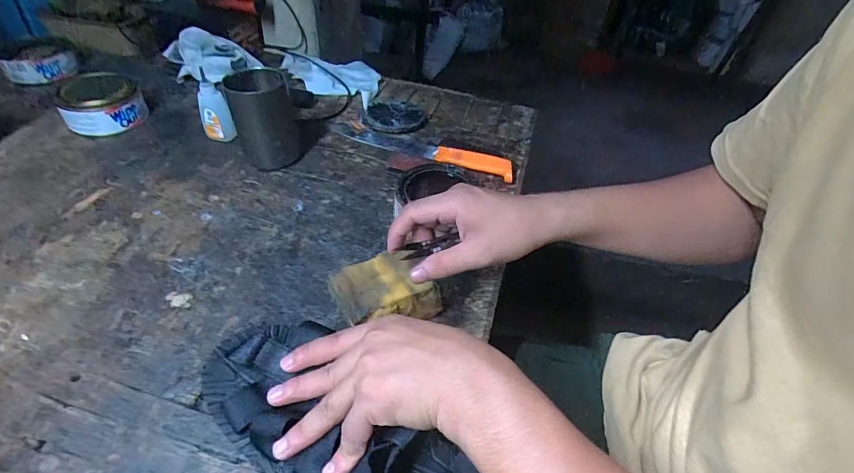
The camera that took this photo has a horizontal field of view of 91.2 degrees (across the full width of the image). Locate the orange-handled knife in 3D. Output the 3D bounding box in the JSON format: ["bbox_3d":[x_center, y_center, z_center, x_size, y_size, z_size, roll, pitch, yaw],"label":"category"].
[{"bbox_3d":[0.002,-0.129,0.620,0.254,0.016,0.040,15,47,6],"label":"orange-handled knife"}]

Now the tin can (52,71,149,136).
[{"bbox_3d":[-0.454,-0.191,0.586,0.098,0.057,0.109,-23,54,-26],"label":"tin can"}]

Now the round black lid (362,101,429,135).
[{"bbox_3d":[-0.050,-0.188,0.654,0.098,0.016,0.079,-16,51,-21],"label":"round black lid"}]

